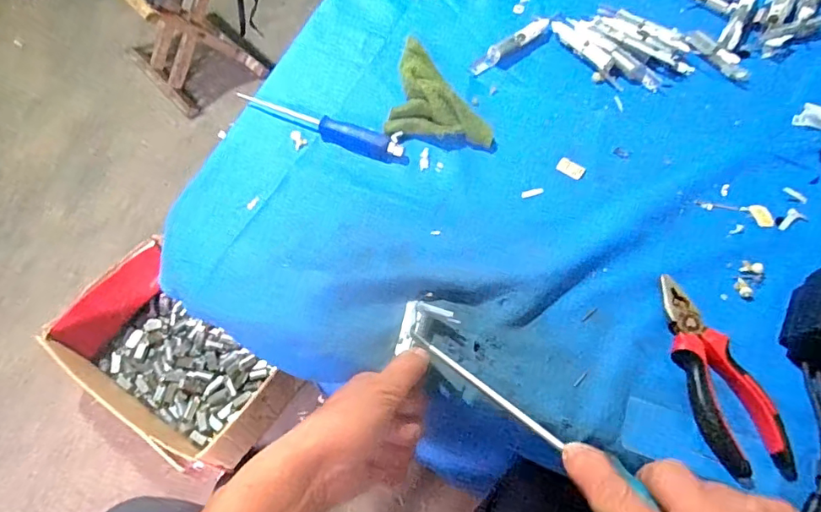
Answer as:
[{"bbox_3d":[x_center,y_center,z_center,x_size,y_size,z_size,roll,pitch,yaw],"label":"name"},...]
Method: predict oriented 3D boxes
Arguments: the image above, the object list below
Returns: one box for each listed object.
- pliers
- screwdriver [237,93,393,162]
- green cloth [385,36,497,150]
[{"bbox_3d":[0.238,0.091,0.398,0.052,0.018,0.159,-10,61,-9],"label":"pliers"},{"bbox_3d":[-0.097,-0.135,0.520,0.169,0.019,0.025,20,61,8],"label":"screwdriver"},{"bbox_3d":[0.038,-0.182,0.538,0.106,0.030,0.128,10,60,3],"label":"green cloth"}]

